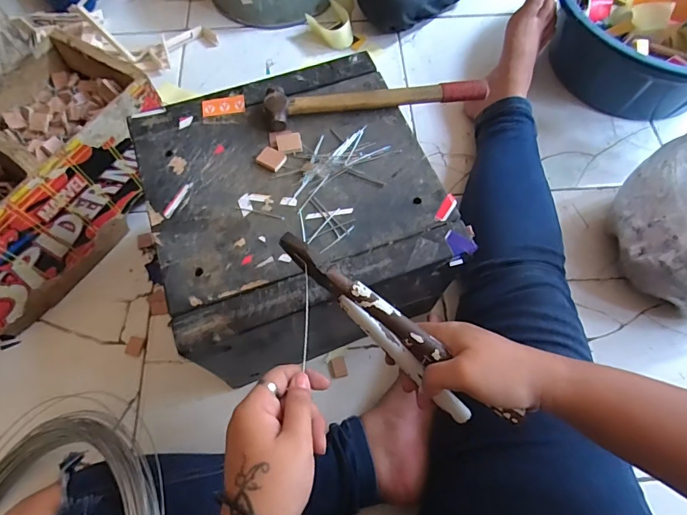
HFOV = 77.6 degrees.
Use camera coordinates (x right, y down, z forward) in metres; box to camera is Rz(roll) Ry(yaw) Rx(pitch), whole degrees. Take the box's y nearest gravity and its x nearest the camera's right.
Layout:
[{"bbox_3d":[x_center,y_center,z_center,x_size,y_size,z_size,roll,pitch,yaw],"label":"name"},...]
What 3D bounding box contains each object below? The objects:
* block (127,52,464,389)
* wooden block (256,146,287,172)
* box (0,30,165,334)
[{"bbox_3d":[-0.049,-0.026,0.511,0.273,0.214,0.296,-18,68,-8],"label":"block"},{"bbox_3d":[-0.072,-0.099,0.431,0.026,0.004,0.021,25,68,10],"label":"wooden block"},{"bbox_3d":[-0.407,-0.086,0.553,0.172,0.191,0.362,31,69,13],"label":"box"}]

